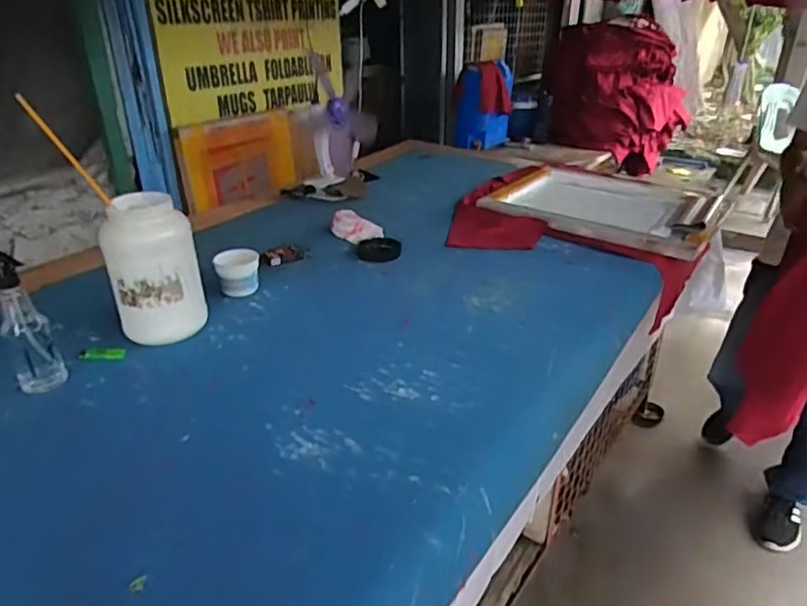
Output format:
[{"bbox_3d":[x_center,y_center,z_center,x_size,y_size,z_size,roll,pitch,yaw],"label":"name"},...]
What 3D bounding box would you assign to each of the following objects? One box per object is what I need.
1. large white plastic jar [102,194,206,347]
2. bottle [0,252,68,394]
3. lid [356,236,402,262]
[{"bbox_3d":[-0.457,-0.066,1.064,0.150,0.247,0.151,-13,32,-23],"label":"large white plastic jar"},{"bbox_3d":[-0.609,0.022,0.916,0.071,0.243,0.067,-19,35,-31],"label":"bottle"},{"bbox_3d":[-0.060,-0.136,1.439,0.107,0.013,0.118,2,29,3],"label":"lid"}]

